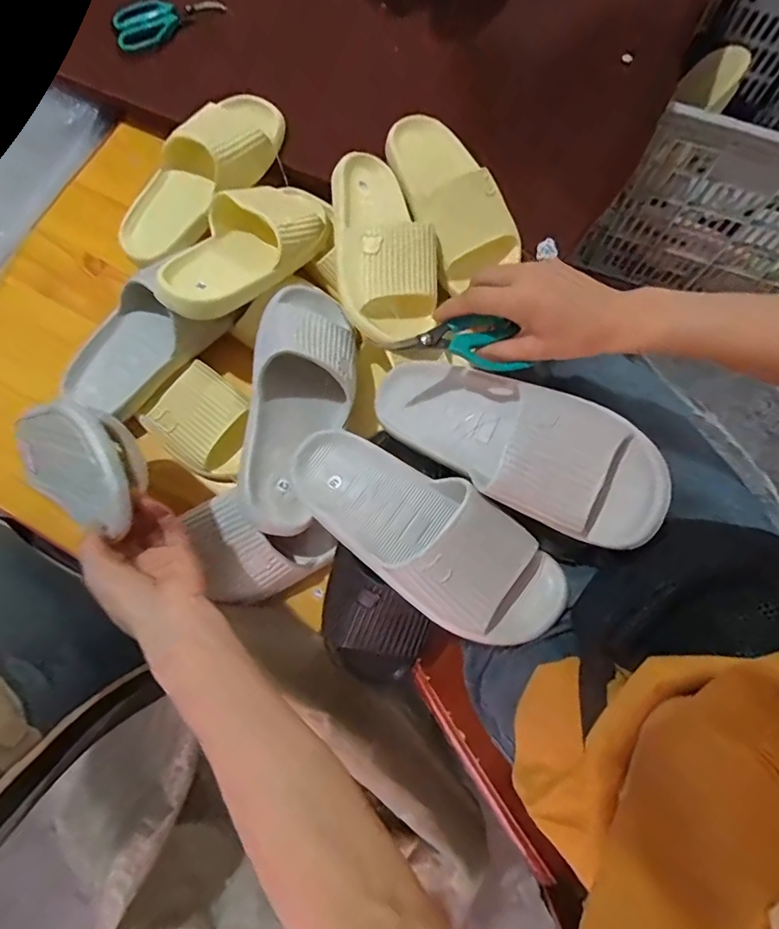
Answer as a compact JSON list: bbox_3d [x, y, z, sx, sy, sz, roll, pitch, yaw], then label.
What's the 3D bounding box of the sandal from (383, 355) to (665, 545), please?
[{"bbox_3d":[0.106,-0.024,0.435,0.262,0.066,0.110,28,78,25],"label":"sandal"}]

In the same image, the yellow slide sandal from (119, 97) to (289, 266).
[{"bbox_3d":[-0.228,-0.348,0.583,0.108,0.071,0.249,33,79,9],"label":"yellow slide sandal"}]

